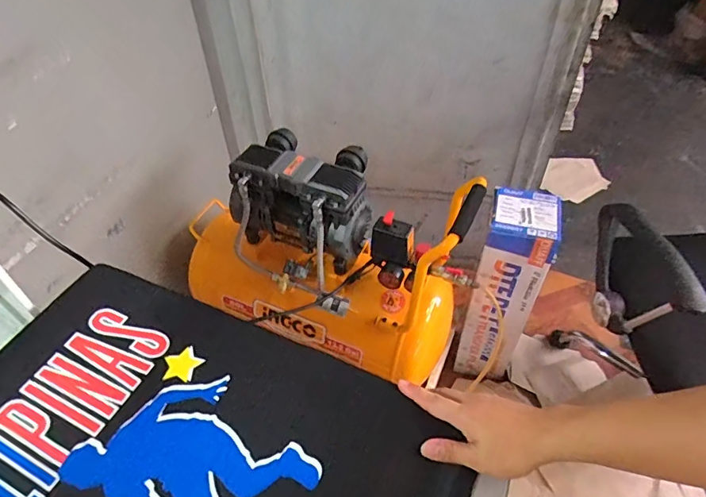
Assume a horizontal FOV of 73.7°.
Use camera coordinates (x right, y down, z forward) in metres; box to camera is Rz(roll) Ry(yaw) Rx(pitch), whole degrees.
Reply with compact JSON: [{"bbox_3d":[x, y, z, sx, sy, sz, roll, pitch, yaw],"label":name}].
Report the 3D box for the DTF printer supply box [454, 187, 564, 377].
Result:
[{"bbox_3d":[0.402,0.121,1.277,0.158,0.585,0.159,12,49,12],"label":"DTF printer supply box"}]

